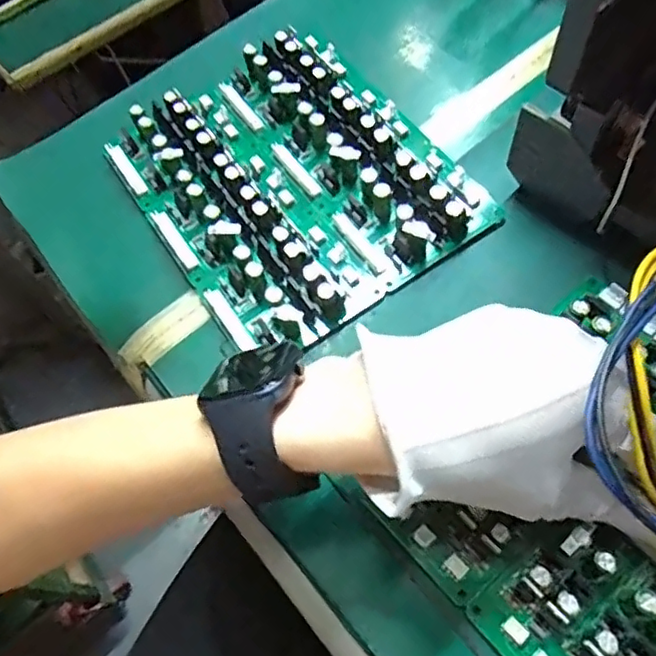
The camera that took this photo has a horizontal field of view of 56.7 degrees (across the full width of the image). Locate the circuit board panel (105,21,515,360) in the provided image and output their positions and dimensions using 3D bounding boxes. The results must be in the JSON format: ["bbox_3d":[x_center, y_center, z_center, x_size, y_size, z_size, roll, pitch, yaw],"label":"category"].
[{"bbox_3d":[-0.023,-0.096,0.373,0.169,0.020,0.201,-34,66,-11],"label":"circuit board panel"}]

